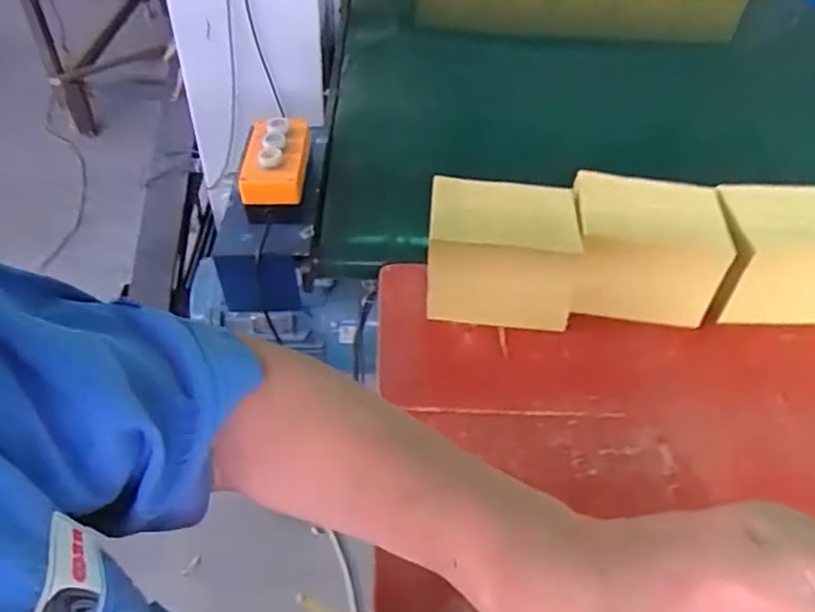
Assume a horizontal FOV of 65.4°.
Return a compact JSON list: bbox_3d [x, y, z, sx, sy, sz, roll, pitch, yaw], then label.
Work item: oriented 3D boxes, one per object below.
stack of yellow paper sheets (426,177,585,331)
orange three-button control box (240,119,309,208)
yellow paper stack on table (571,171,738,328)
[{"bbox_3d":[0.107,-0.054,0.740,0.162,0.125,0.123,5,46,1],"label":"stack of yellow paper sheets"},{"bbox_3d":[-0.169,-0.191,0.822,0.076,0.052,0.140,2,46,-2],"label":"orange three-button control box"},{"bbox_3d":[0.268,-0.061,0.749,0.165,0.143,0.121,1,46,-3],"label":"yellow paper stack on table"}]

